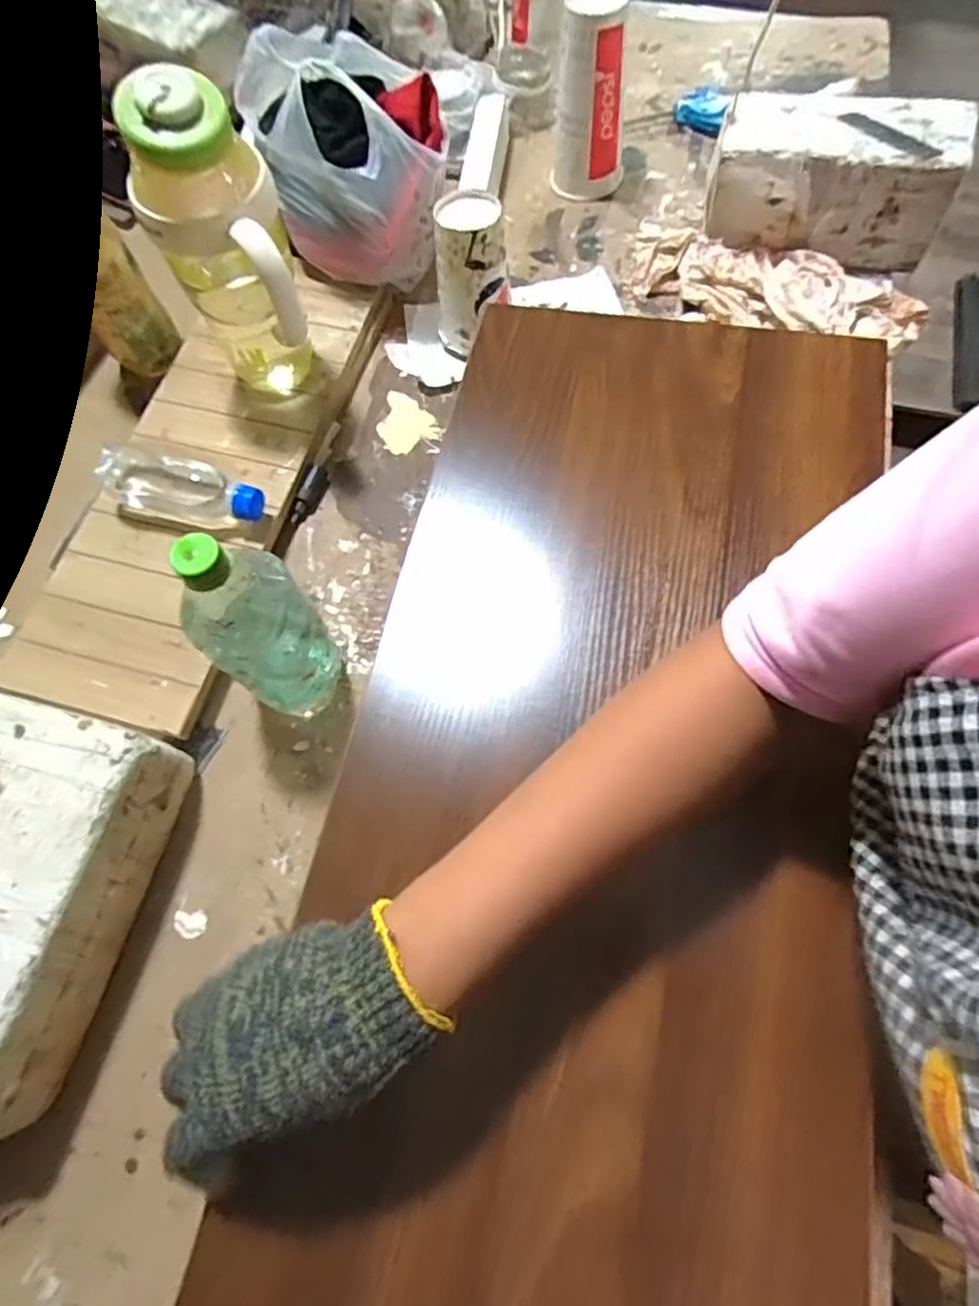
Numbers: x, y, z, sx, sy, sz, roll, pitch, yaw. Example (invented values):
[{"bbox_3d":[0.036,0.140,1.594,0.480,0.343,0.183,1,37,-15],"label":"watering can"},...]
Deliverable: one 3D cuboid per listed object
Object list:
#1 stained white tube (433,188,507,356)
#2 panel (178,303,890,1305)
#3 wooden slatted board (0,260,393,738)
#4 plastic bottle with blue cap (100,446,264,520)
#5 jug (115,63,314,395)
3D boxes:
[{"bbox_3d":[-0.022,-0.365,0.637,0.066,0.133,0.063,22,48,8],"label":"stained white tube"},{"bbox_3d":[0.075,0.044,0.418,0.318,0.026,0.675,10,69,9],"label":"panel"},{"bbox_3d":[-0.265,-0.181,0.624,0.181,0.038,0.502,15,71,6],"label":"wooden slatted board"},{"bbox_3d":[-0.278,-0.146,0.590,0.156,0.039,0.052,15,71,6],"label":"plastic bottle with blue cap"},{"bbox_3d":[-0.211,-0.314,0.543,0.094,0.235,0.120,-13,71,-4],"label":"jug"}]

